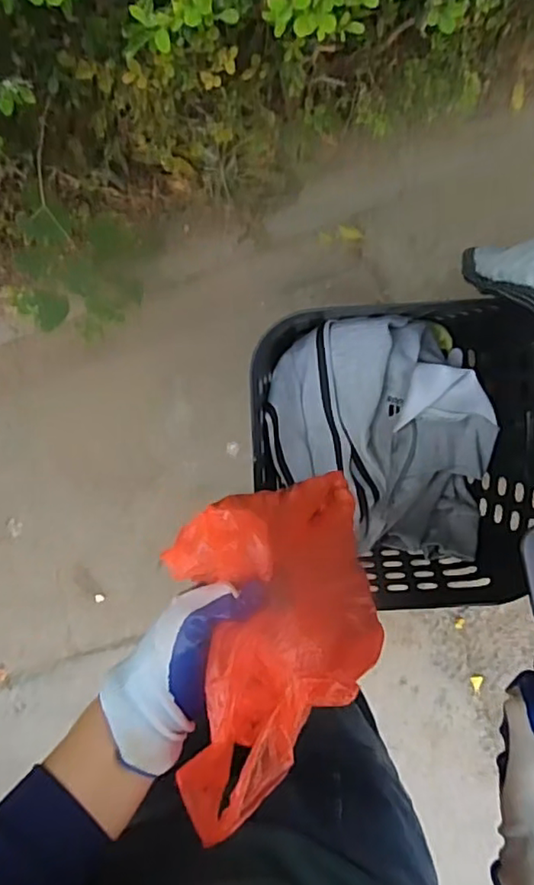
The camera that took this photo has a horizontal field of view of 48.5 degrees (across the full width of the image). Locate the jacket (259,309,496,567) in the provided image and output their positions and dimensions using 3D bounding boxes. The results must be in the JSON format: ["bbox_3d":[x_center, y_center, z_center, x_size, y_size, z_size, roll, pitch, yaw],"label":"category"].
[{"bbox_3d":[0.141,-0.004,0.736,0.267,0.094,0.275,5,94,4],"label":"jacket"}]

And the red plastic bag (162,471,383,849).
[{"bbox_3d":[0.019,0.143,0.474,0.147,0.195,0.205,-8,93,5],"label":"red plastic bag"}]

